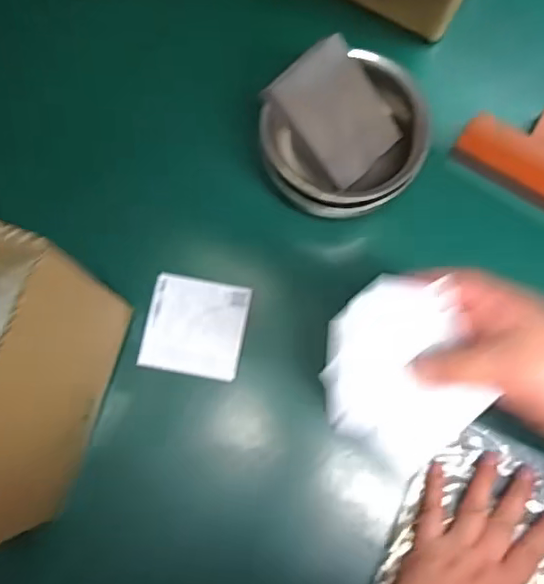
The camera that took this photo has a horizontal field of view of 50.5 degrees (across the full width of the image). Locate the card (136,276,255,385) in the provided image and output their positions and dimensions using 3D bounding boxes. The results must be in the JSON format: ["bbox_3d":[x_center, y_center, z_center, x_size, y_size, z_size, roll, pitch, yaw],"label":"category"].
[{"bbox_3d":[-0.063,0.029,0.481,0.081,0.005,0.079,10,78,3],"label":"card"}]

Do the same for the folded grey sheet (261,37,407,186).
[{"bbox_3d":[0.052,-0.138,0.446,0.072,0.012,0.102,-46,119,-6],"label":"folded grey sheet"}]

